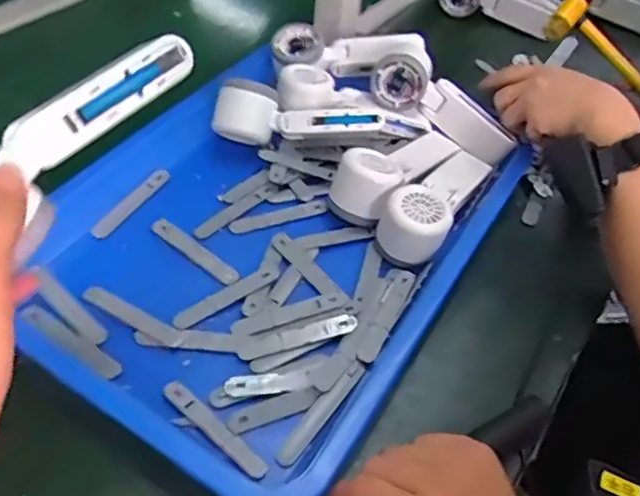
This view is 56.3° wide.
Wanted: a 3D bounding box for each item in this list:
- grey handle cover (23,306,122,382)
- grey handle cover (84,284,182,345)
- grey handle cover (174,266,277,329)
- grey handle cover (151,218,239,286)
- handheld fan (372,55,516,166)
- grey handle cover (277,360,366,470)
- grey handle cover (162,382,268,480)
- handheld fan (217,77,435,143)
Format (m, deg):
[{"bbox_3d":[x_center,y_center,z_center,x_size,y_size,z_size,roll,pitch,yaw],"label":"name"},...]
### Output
[{"bbox_3d":[-0.187,0.070,0.449,0.091,0.010,0.016,27,52,17],"label":"grey handle cover"},{"bbox_3d":[-0.148,0.053,0.475,0.087,0.007,0.017,23,51,14],"label":"grey handle cover"},{"bbox_3d":[-0.077,0.039,0.492,0.091,0.009,0.018,-26,56,-25],"label":"grey handle cover"},{"bbox_3d":[-0.108,0.003,0.521,0.096,0.007,0.017,32,54,21],"label":"grey handle cover"},{"bbox_3d":[0.126,-0.142,0.604,0.151,0.050,0.039,32,52,0],"label":"handheld fan"},{"bbox_3d":[0.002,0.116,0.429,0.014,0.011,0.092,32,54,21],"label":"grey handle cover"},{"bbox_3d":[-0.074,0.126,0.419,0.094,0.007,0.015,35,55,23],"label":"grey handle cover"},{"bbox_3d":[0.005,-0.127,0.596,0.215,0.060,0.065,3,49,-2],"label":"handheld fan"}]

